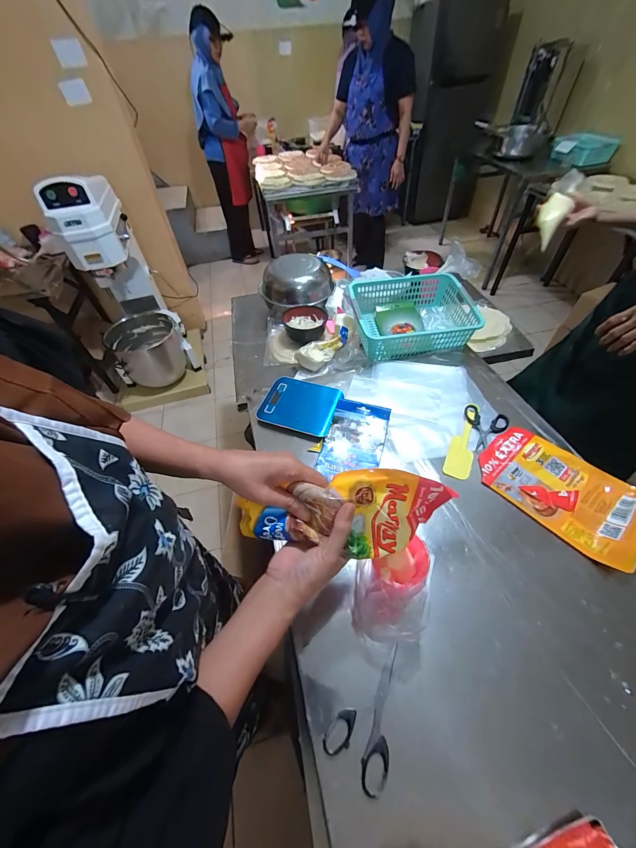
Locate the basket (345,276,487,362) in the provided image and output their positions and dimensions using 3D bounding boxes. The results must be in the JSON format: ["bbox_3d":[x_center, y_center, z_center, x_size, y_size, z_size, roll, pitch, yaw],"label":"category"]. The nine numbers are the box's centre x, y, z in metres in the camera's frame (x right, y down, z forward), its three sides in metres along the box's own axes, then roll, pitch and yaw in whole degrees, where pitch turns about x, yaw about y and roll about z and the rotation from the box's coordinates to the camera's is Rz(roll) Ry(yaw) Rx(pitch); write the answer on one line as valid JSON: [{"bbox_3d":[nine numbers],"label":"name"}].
[{"bbox_3d":[0.270,-0.310,0.862,0.314,0.088,0.258,-11,51,-5],"label":"basket"}]

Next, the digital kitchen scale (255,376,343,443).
[{"bbox_3d":[-0.046,-0.036,0.709,0.177,0.025,0.152,18,54,18],"label":"digital kitchen scale"}]

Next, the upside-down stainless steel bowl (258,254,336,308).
[{"bbox_3d":[-0.080,-0.486,1.057,0.215,0.087,0.201,-2,51,3],"label":"upside-down stainless steel bowl"}]

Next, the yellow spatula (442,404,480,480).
[{"bbox_3d":[0.304,0.030,0.640,0.047,0.016,0.186,20,55,19],"label":"yellow spatula"}]

